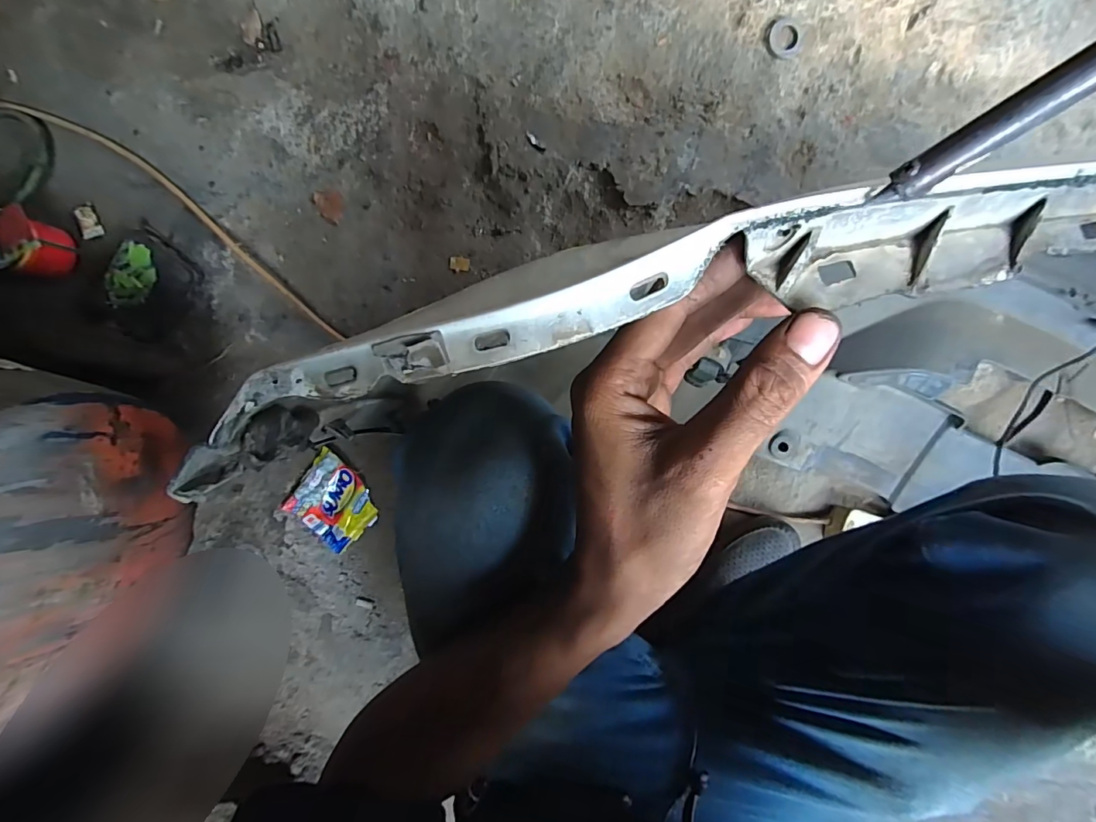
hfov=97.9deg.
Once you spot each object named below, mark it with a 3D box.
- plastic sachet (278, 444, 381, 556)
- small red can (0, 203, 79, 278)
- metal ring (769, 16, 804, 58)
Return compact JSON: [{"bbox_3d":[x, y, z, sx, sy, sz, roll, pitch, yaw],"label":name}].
[{"bbox_3d":[-0.301,0.130,0.668,0.114,0.013,0.105,41,96,-3],"label":"plastic sachet"},{"bbox_3d":[-0.664,-0.213,0.598,0.096,0.067,0.079,8,94,3],"label":"small red can"},{"bbox_3d":[0.300,-0.469,0.600,0.041,0.004,0.045,0,97,2],"label":"metal ring"}]

